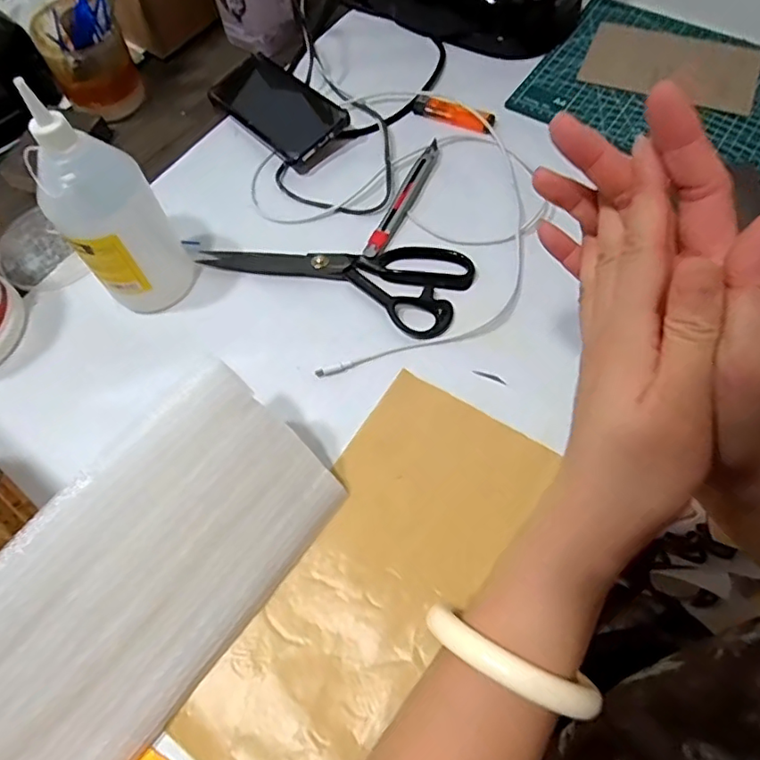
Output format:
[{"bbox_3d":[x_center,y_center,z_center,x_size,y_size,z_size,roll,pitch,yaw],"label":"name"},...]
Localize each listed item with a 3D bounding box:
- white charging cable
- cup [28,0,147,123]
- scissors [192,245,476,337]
[{"bbox_3d":[0.020,-0.172,0.538,0.258,0.017,0.310,-19,64,-6],"label":"white charging cable"},{"bbox_3d":[-0.292,-0.334,0.575,0.088,0.134,0.080,-1,64,3],"label":"cup"},{"bbox_3d":[-0.037,-0.109,0.515,0.233,0.010,0.090,21,67,13],"label":"scissors"}]

